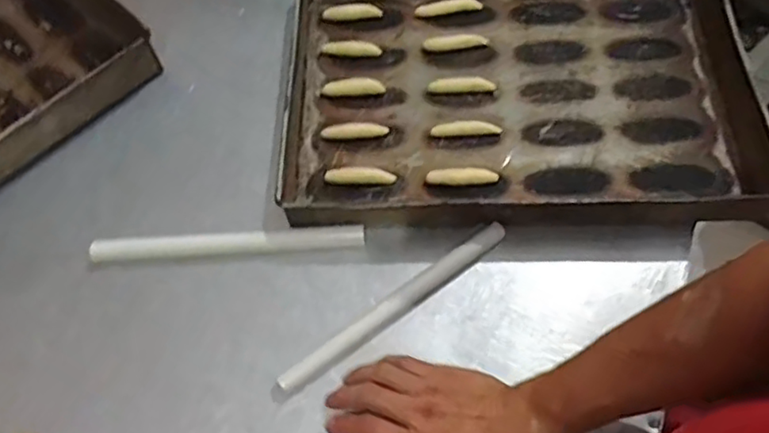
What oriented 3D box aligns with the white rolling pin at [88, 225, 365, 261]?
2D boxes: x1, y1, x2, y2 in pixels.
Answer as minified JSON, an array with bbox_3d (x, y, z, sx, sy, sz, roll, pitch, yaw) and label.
[{"bbox_3d":[-0.162,0.030,0.660,0.281,0.017,0.019,-3,63,0],"label":"white rolling pin"}]

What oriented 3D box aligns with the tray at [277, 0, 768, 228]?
[{"bbox_3d":[0.148,-0.169,0.730,0.521,0.063,0.378,0,63,2],"label":"tray"}]

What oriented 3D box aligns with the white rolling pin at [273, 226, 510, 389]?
[{"bbox_3d":[0.013,0.088,0.628,0.266,0.017,0.019,-33,66,-14],"label":"white rolling pin"}]

